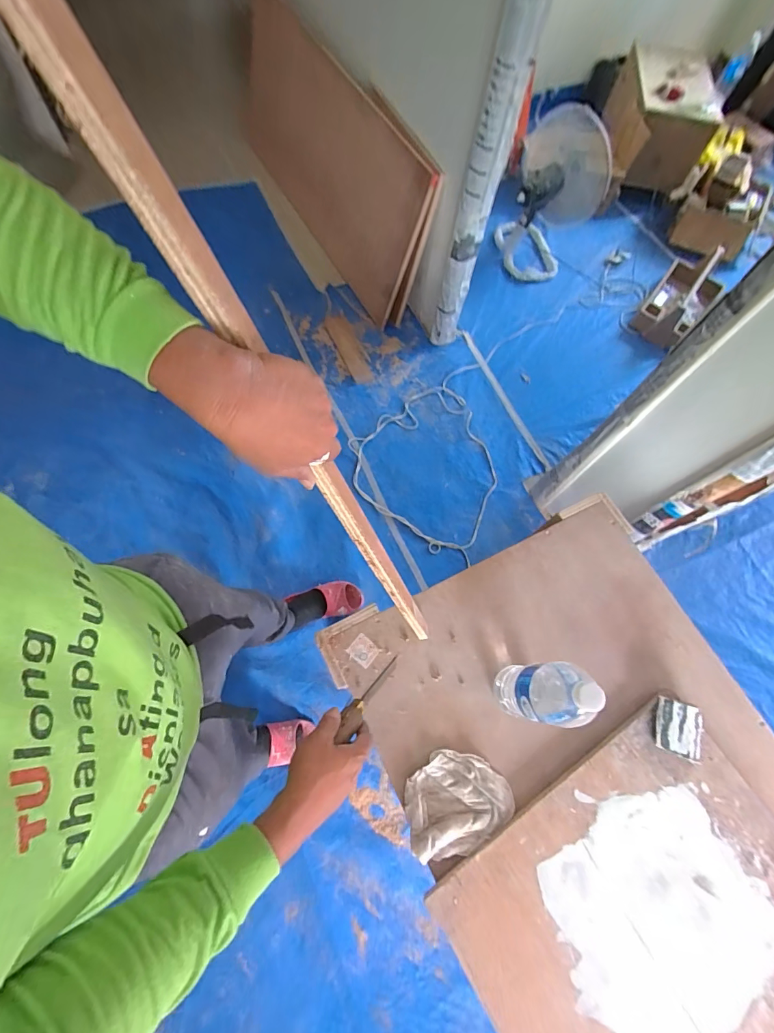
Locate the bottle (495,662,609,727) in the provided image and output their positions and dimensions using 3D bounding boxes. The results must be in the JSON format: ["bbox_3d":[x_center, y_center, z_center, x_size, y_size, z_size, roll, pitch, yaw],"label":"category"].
[{"bbox_3d":[0.214,0.246,0.579,0.064,0.232,0.070,2,68,-4],"label":"bottle"}]

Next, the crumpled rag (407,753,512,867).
[{"bbox_3d":[0.109,0.424,0.621,0.164,0.035,0.132,-7,69,-7],"label":"crumpled rag"}]

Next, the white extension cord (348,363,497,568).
[{"bbox_3d":[0.137,-0.259,1.669,0.562,0.035,0.866,0,70,-1],"label":"white extension cord"}]

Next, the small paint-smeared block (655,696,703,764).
[{"bbox_3d":[0.468,0.340,0.672,0.068,0.016,0.080,20,68,3],"label":"small paint-smeared block"}]

